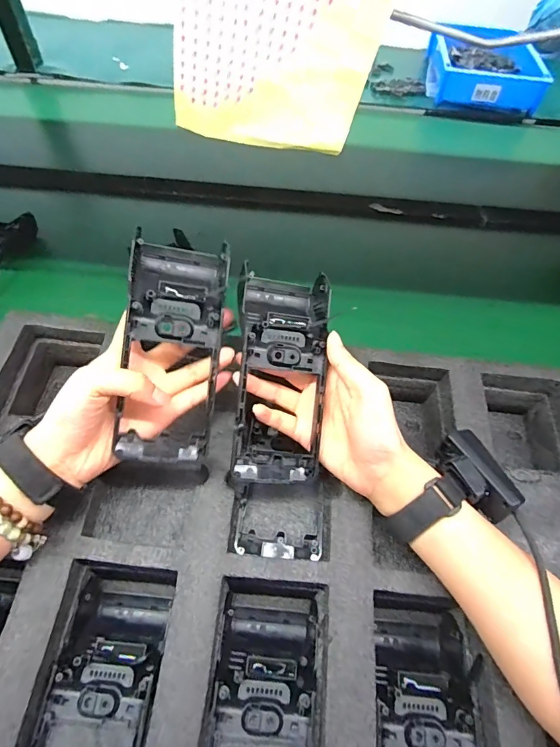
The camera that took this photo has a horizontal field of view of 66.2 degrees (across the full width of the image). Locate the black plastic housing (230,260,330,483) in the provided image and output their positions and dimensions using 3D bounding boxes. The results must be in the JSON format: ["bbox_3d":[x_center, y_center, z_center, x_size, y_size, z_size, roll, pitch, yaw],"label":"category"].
[{"bbox_3d":[-0.003,-0.003,0.361,0.079,0.049,0.181,6,76,1],"label":"black plastic housing"}]

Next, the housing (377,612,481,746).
[{"bbox_3d":[0.105,0.273,0.306,0.073,0.052,0.187,11,45,4],"label":"housing"}]

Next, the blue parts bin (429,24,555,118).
[{"bbox_3d":[0.441,-0.664,0.928,0.222,0.075,0.234,12,58,4],"label":"blue parts bin"}]

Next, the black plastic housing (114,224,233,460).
[{"bbox_3d":[-0.085,-0.025,0.343,0.075,0.054,0.189,1,77,-3],"label":"black plastic housing"}]

